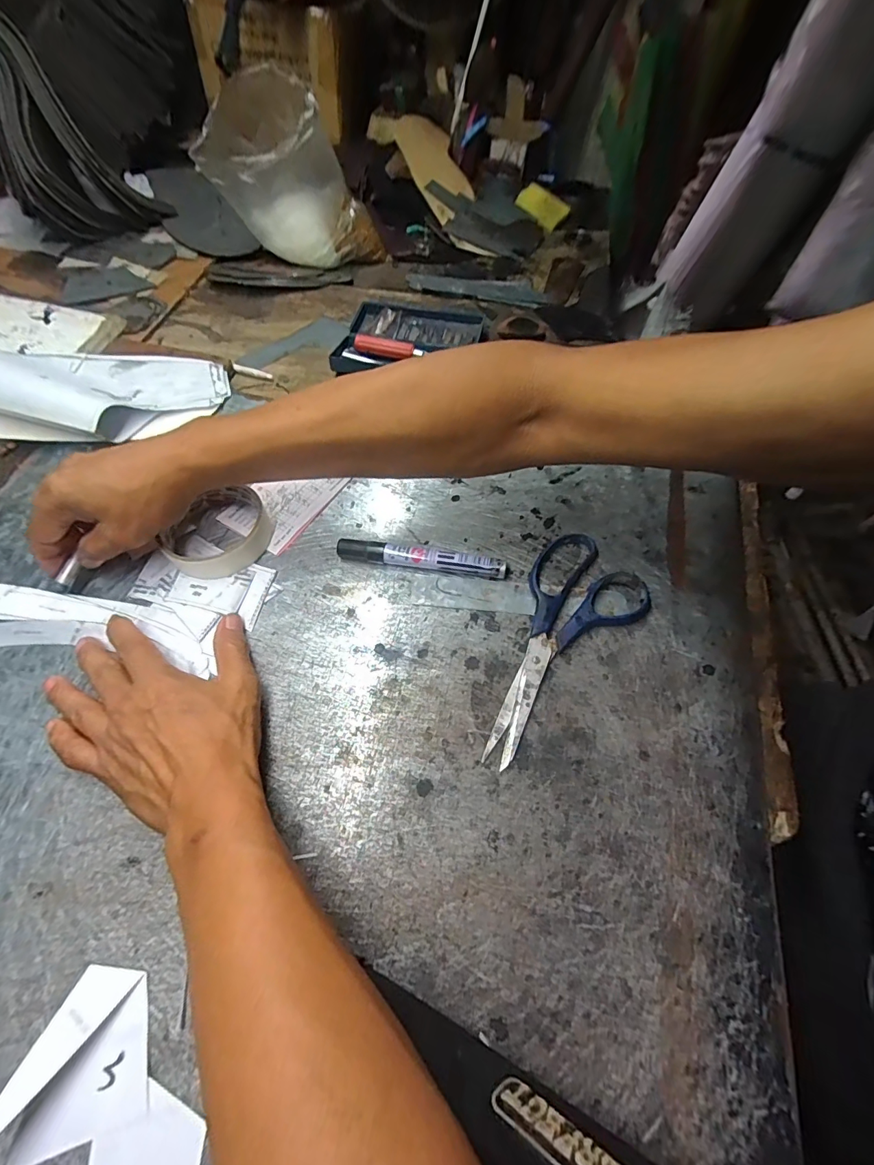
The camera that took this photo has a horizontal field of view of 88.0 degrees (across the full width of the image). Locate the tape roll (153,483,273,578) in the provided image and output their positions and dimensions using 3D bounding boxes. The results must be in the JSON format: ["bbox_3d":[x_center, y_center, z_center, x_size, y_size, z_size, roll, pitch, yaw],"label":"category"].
[{"bbox_3d":[-0.176,-0.047,0.373,0.085,0.020,0.092,2,60,-3],"label":"tape roll"}]

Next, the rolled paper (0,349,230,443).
[{"bbox_3d":[-0.365,-0.198,0.441,0.294,0.079,0.150,3,59,3],"label":"rolled paper"}]

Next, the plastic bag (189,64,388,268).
[{"bbox_3d":[-0.183,-0.516,0.588,0.189,0.183,0.117,2,60,2],"label":"plastic bag"}]

